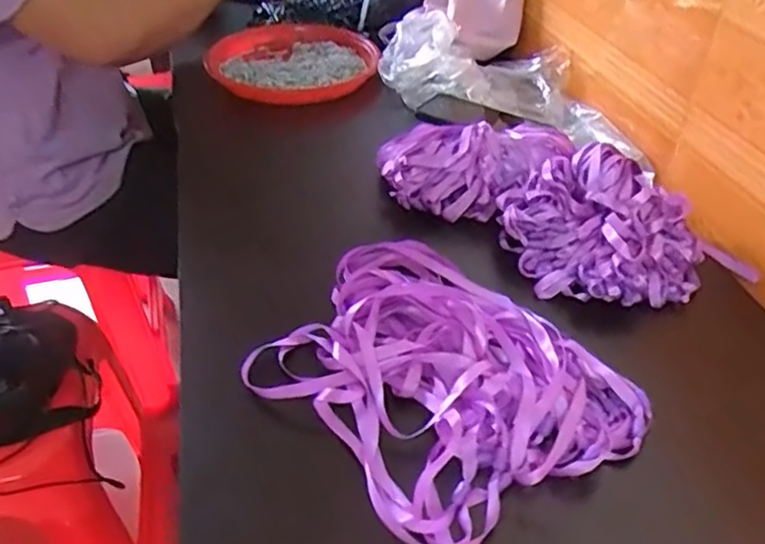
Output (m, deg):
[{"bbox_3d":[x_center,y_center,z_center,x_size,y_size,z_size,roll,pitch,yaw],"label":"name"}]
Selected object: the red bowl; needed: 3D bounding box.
[{"bbox_3d":[-0.130,-0.309,0.975,0.232,0.055,0.235,-5,39,-7],"label":"red bowl"}]

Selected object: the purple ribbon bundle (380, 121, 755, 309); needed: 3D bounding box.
[{"bbox_3d":[0.160,-0.076,0.659,0.182,0.075,0.332,-26,46,-30],"label":"purple ribbon bundle"}]

